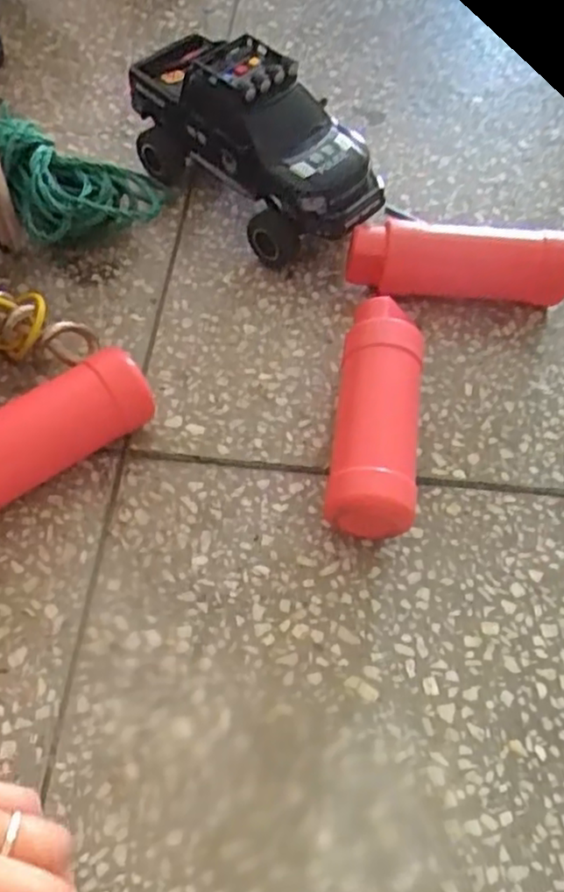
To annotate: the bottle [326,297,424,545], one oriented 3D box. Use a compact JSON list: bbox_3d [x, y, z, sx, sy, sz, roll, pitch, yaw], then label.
[{"bbox_3d":[0.061,-0.019,0.456,0.054,0.054,0.158,8,60,2],"label":"bottle"}]

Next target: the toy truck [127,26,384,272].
[{"bbox_3d":[-0.023,-0.231,0.541,0.088,0.109,0.204,-40,69,-22],"label":"toy truck"}]

